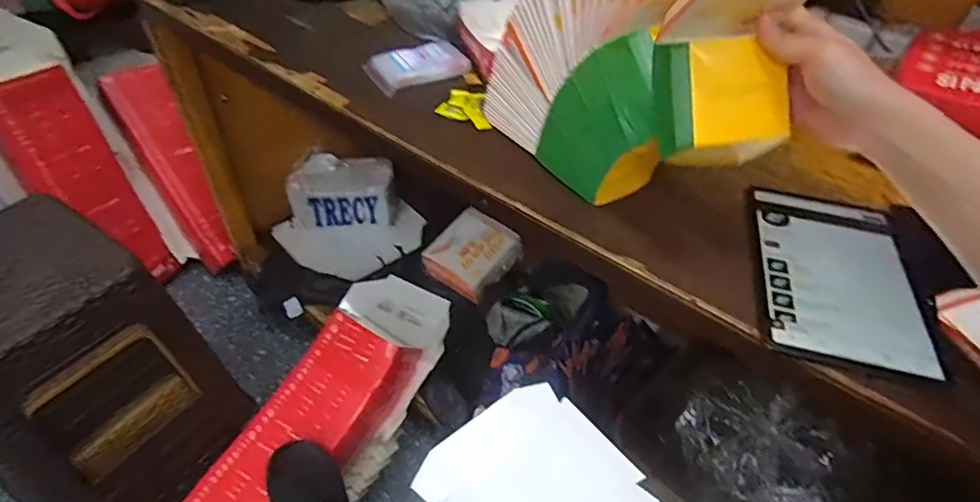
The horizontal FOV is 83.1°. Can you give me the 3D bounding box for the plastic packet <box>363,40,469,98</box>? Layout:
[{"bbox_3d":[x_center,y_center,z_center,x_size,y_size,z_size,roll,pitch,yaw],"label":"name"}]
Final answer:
[{"bbox_3d":[-0.106,-0.279,0.840,0.151,0.027,0.095,-13,48,-16],"label":"plastic packet"}]

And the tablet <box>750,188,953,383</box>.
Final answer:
[{"bbox_3d":[0.365,0.017,0.581,0.156,0.011,0.246,14,47,7],"label":"tablet"}]

